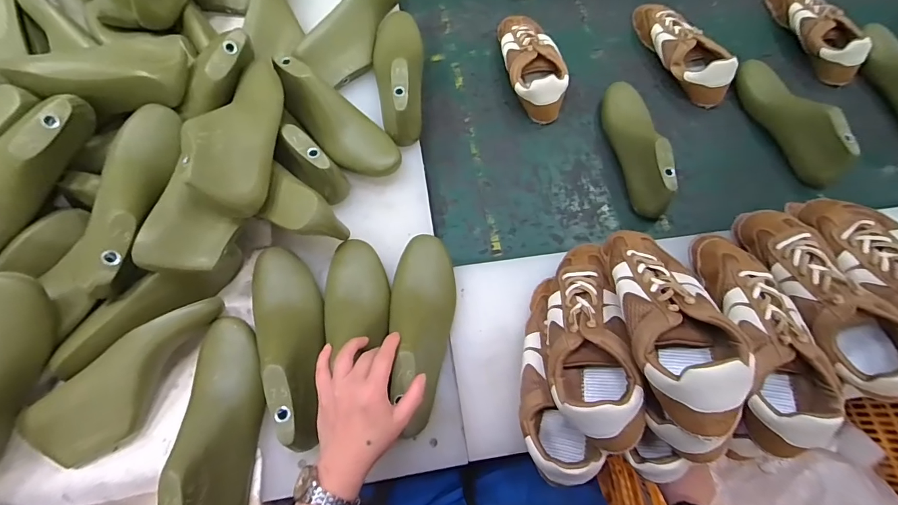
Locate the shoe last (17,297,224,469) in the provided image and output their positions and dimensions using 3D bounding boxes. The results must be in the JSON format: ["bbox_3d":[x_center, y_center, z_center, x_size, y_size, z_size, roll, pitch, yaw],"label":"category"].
[{"bbox_3d":[-0.360,0.147,0.485,0.231,0.072,0.080,-36,74,-12],"label":"shoe last"}]

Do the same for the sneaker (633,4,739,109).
[{"bbox_3d":[0.409,-0.368,0.739,0.075,0.075,0.226,-27,73,-12],"label":"sneaker"}]

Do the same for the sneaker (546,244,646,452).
[{"bbox_3d":[0.155,0.084,0.457,0.087,0.086,0.236,3,56,-1],"label":"sneaker"}]

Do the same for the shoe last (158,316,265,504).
[{"bbox_3d":[-0.256,0.191,0.455,0.076,0.071,0.240,-7,71,-3],"label":"shoe last"}]

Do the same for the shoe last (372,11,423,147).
[{"bbox_3d":[-0.079,-0.292,0.639,0.079,0.082,0.252,-4,70,-2],"label":"shoe last"}]

